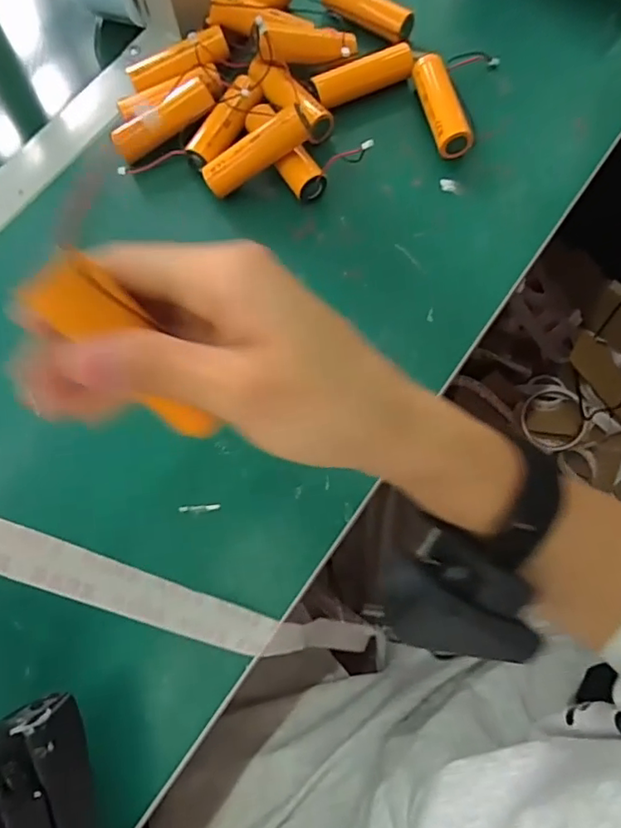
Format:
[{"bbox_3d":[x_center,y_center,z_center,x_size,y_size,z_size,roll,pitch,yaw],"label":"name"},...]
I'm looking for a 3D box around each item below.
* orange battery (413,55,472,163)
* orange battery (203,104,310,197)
[{"bbox_3d":[0.087,-0.207,0.377,0.024,0.020,0.075,-10,70,-1],"label":"orange battery"},{"bbox_3d":[-0.034,-0.162,0.346,0.071,0.017,0.016,-27,69,19],"label":"orange battery"}]

